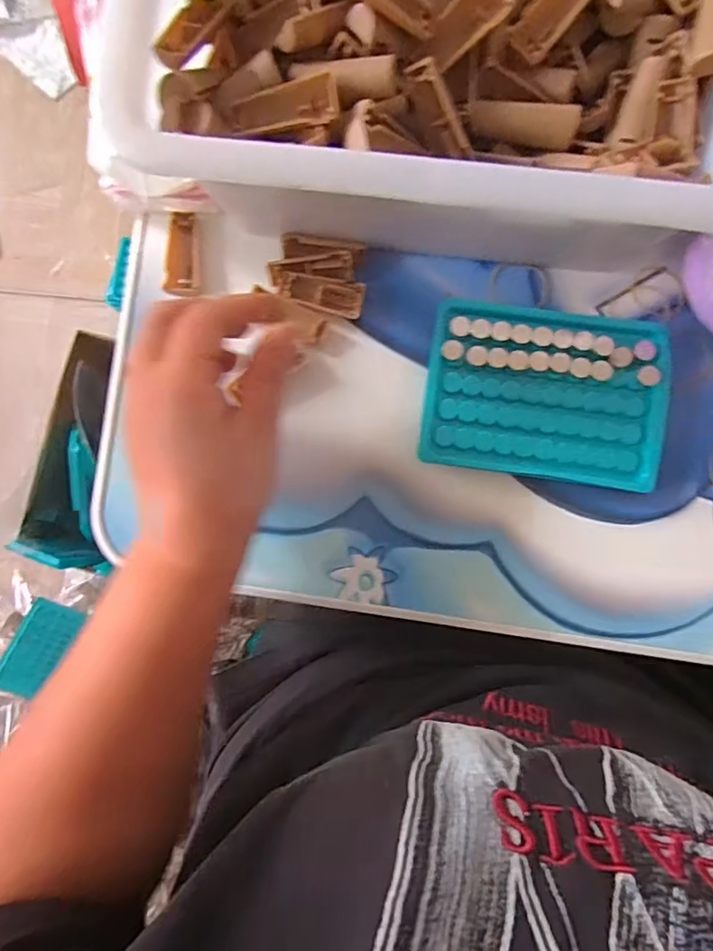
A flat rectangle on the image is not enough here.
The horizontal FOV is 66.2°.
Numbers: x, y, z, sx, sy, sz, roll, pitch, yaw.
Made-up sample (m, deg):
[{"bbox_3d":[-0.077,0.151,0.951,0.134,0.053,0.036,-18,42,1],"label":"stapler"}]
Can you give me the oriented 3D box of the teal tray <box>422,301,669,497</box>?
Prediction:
[{"bbox_3d":[0.107,-0.047,0.309,0.131,0.016,0.094,7,89,3],"label":"teal tray"}]

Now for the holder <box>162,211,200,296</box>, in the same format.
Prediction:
[{"bbox_3d":[-0.105,-0.135,0.333,0.021,0.009,0.048,-1,89,3],"label":"holder"}]

